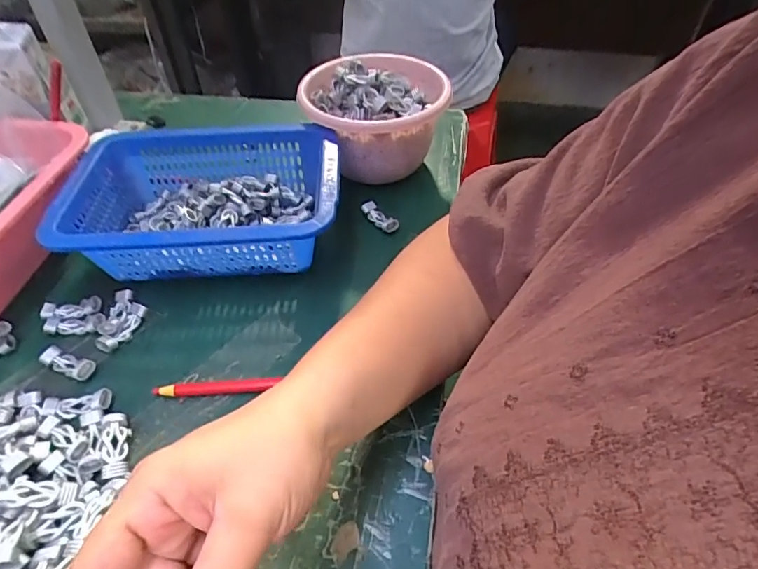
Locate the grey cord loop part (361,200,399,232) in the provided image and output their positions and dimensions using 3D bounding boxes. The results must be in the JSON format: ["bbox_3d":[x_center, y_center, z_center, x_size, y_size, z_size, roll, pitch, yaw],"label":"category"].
[{"bbox_3d":[0.001,-0.066,0.466,0.016,0.016,0.044,-29,54,-24],"label":"grey cord loop part"}]

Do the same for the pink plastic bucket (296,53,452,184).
[{"bbox_3d":[-0.001,-0.179,0.503,0.136,0.097,0.160,2,47,2],"label":"pink plastic bucket"}]

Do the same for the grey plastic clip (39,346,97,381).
[{"bbox_3d":[-0.233,0.059,0.359,0.045,0.009,0.016,19,50,16],"label":"grey plastic clip"}]

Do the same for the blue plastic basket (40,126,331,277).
[{"bbox_3d":[-0.148,-0.063,0.423,0.222,0.085,0.150,0,47,-1],"label":"blue plastic basket"}]

